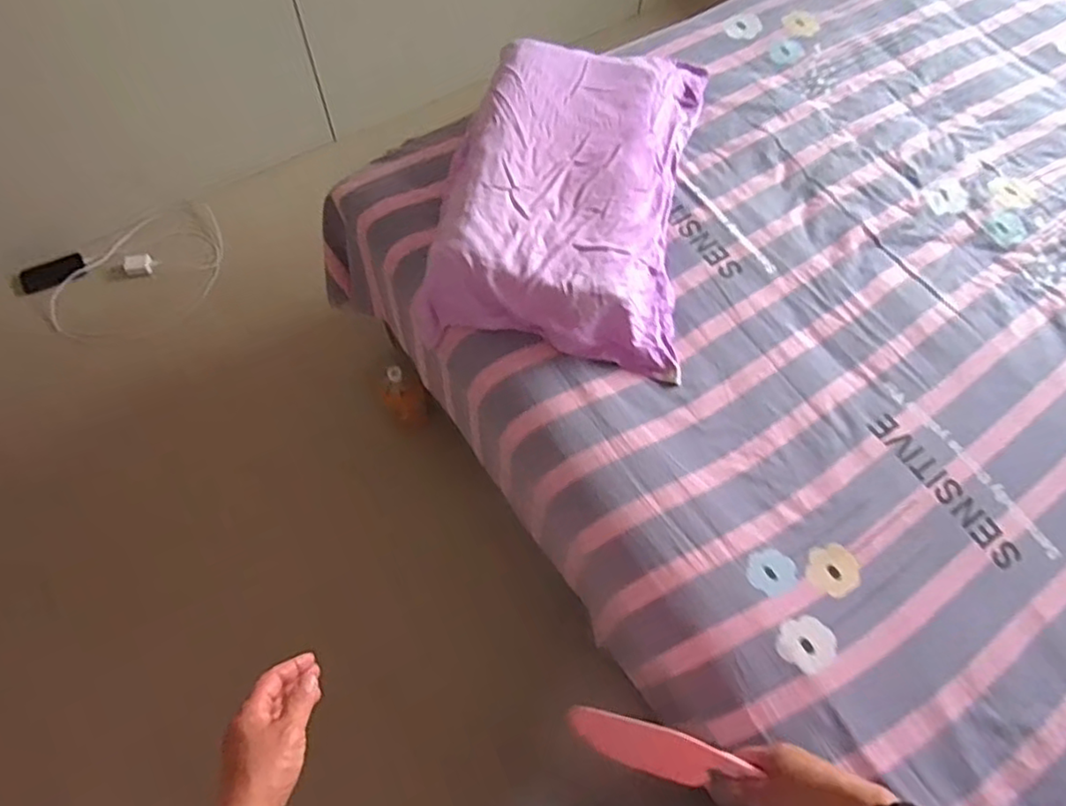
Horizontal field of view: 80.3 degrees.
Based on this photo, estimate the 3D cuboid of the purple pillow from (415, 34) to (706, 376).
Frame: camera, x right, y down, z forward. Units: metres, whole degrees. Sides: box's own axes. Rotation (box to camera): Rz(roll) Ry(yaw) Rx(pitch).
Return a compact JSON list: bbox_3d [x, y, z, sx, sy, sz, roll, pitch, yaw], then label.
[{"bbox_3d":[0.069,-0.385,1.093,0.408,0.114,0.645,9,65,3],"label":"purple pillow"}]

